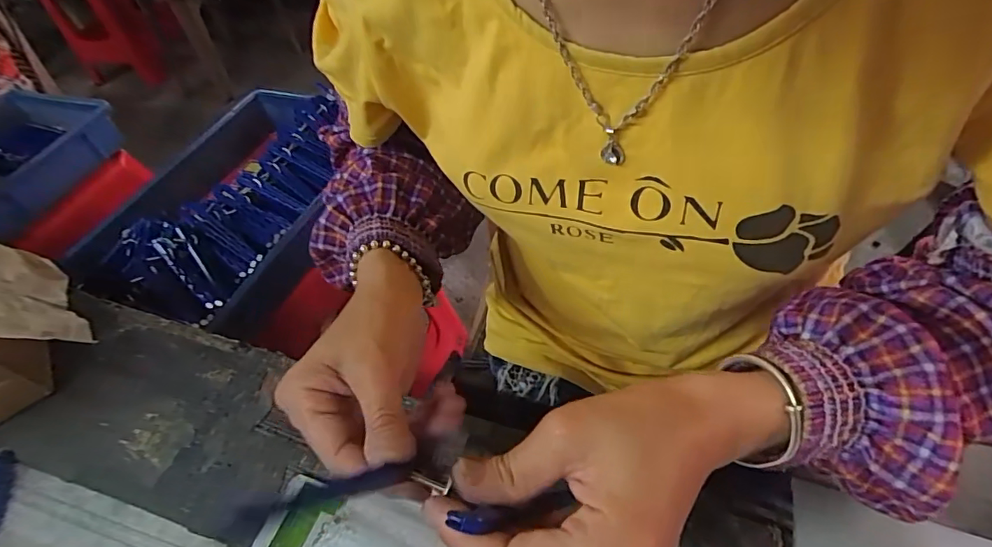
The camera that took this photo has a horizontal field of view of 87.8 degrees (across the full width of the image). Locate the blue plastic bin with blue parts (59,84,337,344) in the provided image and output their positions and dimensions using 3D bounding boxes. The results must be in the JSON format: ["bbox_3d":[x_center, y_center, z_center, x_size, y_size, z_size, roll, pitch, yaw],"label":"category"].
[{"bbox_3d":[-0.344,-0.105,0.701,0.247,0.096,0.418,2,52,12],"label":"blue plastic bin with blue parts"}]

